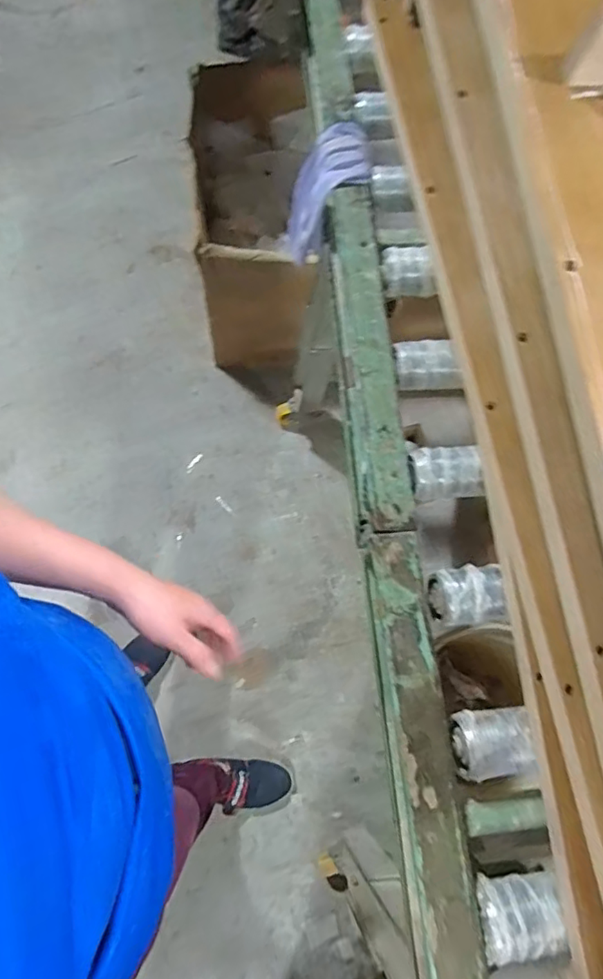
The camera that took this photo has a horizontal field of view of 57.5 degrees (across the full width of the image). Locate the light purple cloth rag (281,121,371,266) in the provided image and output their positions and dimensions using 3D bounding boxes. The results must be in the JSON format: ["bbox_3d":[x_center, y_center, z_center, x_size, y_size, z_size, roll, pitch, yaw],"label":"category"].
[{"bbox_3d":[0.038,-0.471,0.888,0.119,0.176,0.127,3,71,-2],"label":"light purple cloth rag"}]

